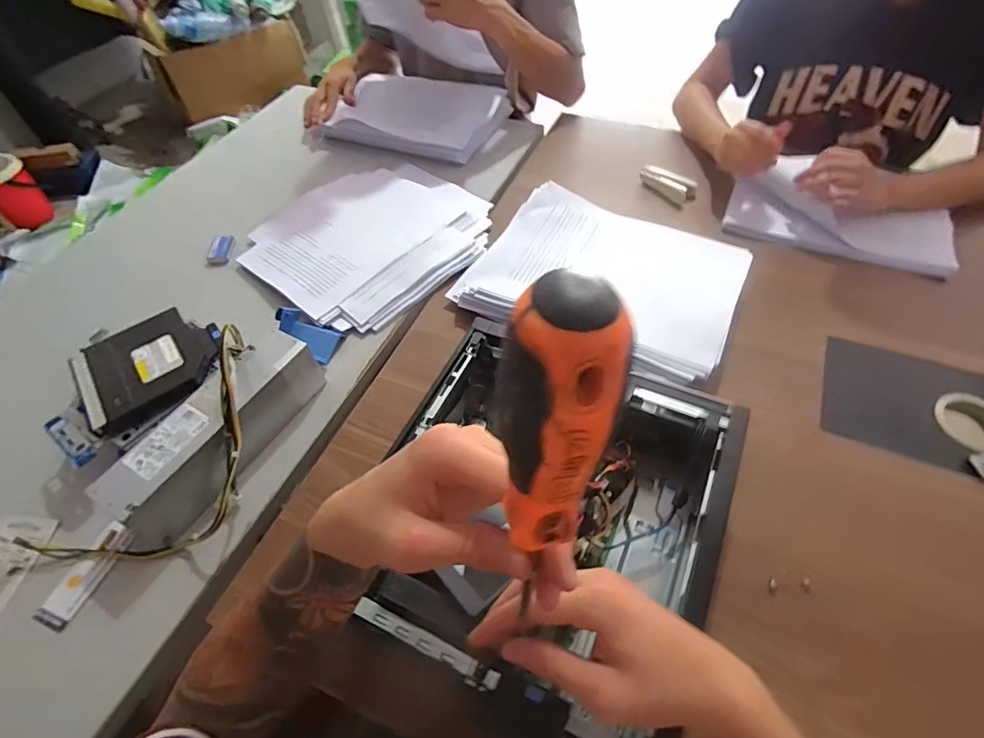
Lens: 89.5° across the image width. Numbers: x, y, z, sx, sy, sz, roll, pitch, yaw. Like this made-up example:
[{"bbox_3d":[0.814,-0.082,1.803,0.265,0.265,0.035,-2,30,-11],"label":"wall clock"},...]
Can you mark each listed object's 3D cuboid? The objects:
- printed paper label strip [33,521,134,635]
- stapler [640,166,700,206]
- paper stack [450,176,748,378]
[{"bbox_3d":[-0.416,0.212,0.512,0.038,0.008,0.106,22,66,16],"label":"printed paper label strip"},{"bbox_3d":[0.282,-0.296,0.799,0.090,0.035,0.035,25,58,22],"label":"stapler"},{"bbox_3d":[0.149,-0.119,0.636,0.316,0.043,0.240,21,57,19],"label":"paper stack"}]

